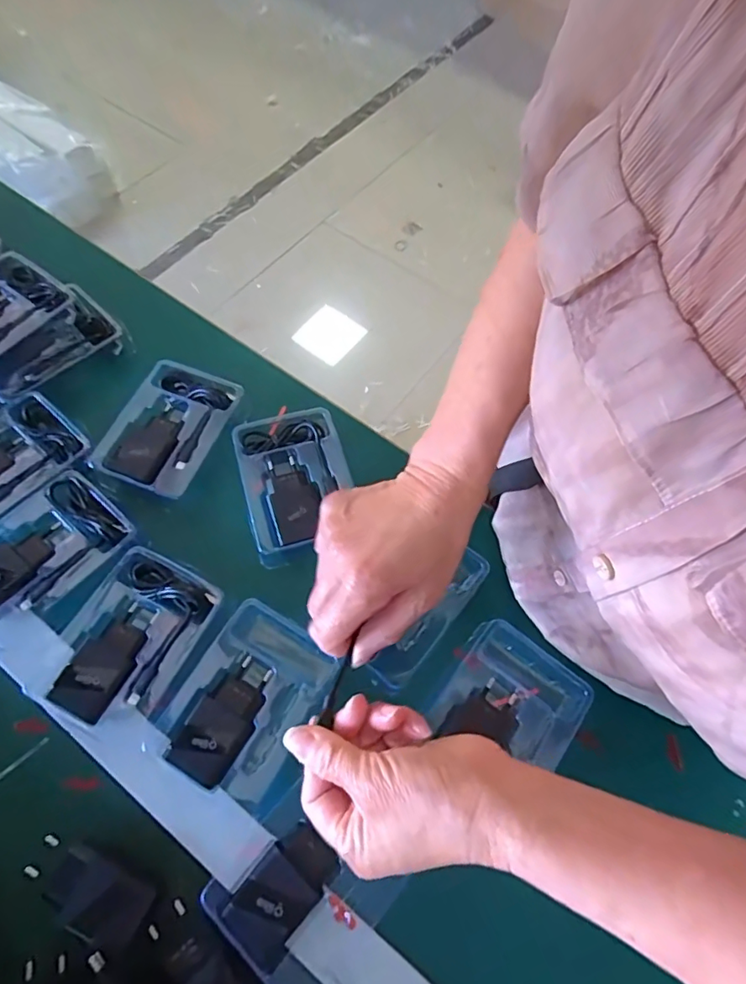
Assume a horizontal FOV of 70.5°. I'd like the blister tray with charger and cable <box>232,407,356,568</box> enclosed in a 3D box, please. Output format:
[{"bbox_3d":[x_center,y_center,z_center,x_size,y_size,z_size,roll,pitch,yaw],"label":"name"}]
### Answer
[{"bbox_3d":[-0.065,-0.011,0.447,0.086,0.021,0.125,-15,66,-9],"label":"blister tray with charger and cable"}]

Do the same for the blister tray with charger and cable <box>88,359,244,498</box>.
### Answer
[{"bbox_3d":[-0.176,-0.059,0.459,0.085,0.023,0.123,20,65,7],"label":"blister tray with charger and cable"}]

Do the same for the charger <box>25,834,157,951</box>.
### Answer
[{"bbox_3d":[-0.175,0.245,0.325,0.080,0.019,0.036,22,66,8],"label":"charger"}]

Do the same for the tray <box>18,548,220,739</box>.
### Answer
[{"bbox_3d":[-0.175,0.106,0.385,0.093,0.027,0.122,27,67,10],"label":"tray"}]

